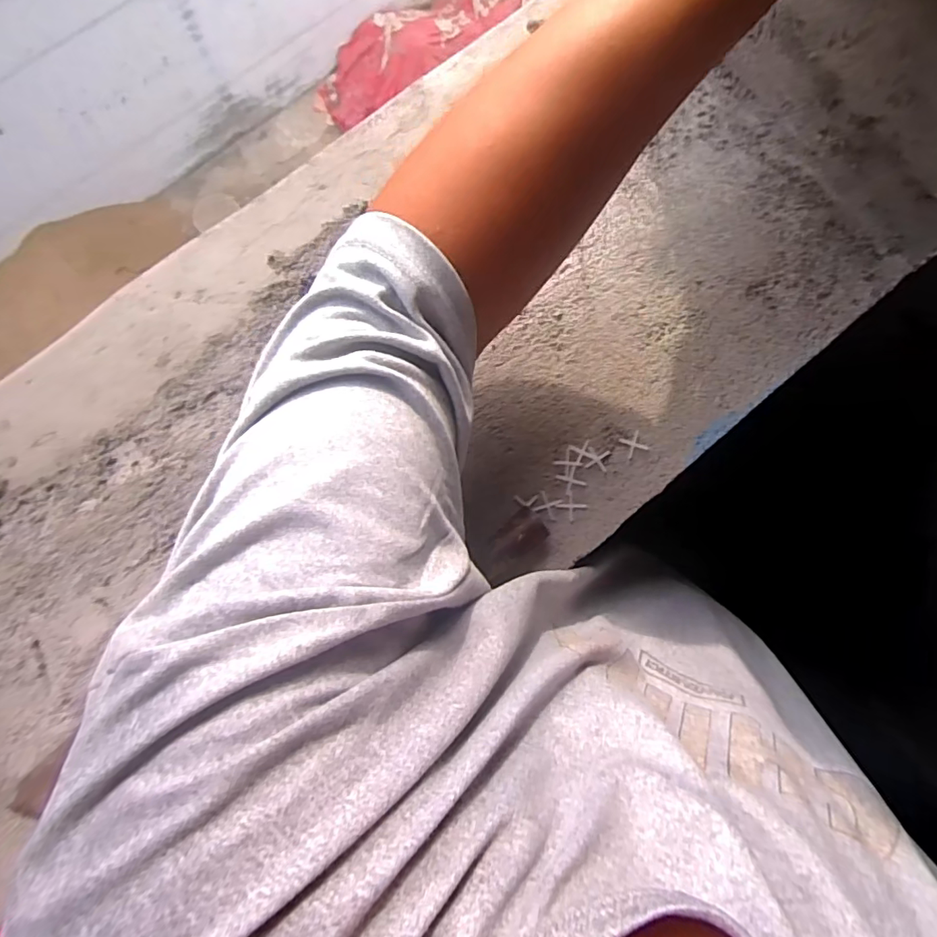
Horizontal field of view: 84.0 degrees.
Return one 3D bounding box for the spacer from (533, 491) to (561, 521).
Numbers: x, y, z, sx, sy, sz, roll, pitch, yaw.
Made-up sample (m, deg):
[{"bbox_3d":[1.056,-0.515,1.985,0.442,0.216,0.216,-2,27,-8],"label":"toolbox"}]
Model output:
[{"bbox_3d":[0.057,0.026,0.373,0.017,0.004,0.016,26,82,1],"label":"spacer"}]

